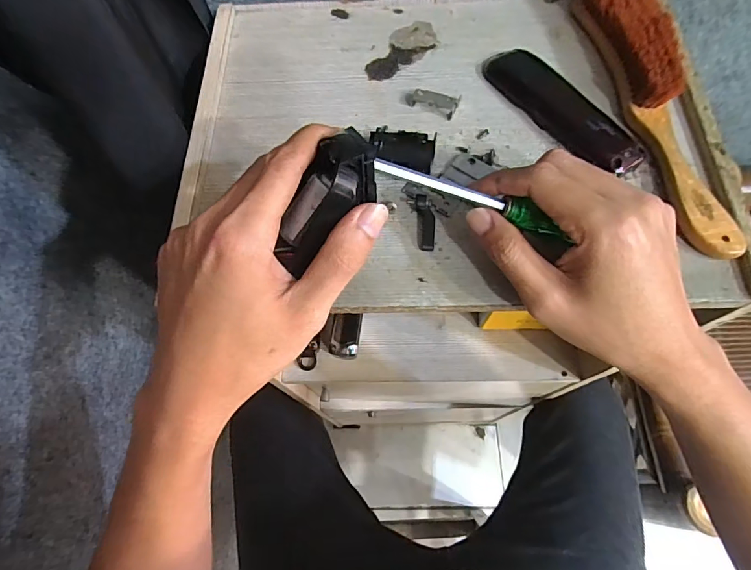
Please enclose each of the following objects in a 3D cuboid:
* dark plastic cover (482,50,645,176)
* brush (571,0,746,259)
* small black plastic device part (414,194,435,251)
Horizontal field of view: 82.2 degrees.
[{"bbox_3d":[0.142,-0.138,0.330,0.037,0.014,0.142,-36,69,-12],"label":"dark plastic cover"},{"bbox_3d":[0.208,-0.142,0.314,0.039,0.037,0.253,-9,66,-1],"label":"brush"},{"bbox_3d":[0.036,-0.044,0.307,0.013,0.008,0.042,-4,79,1],"label":"small black plastic device part"}]

